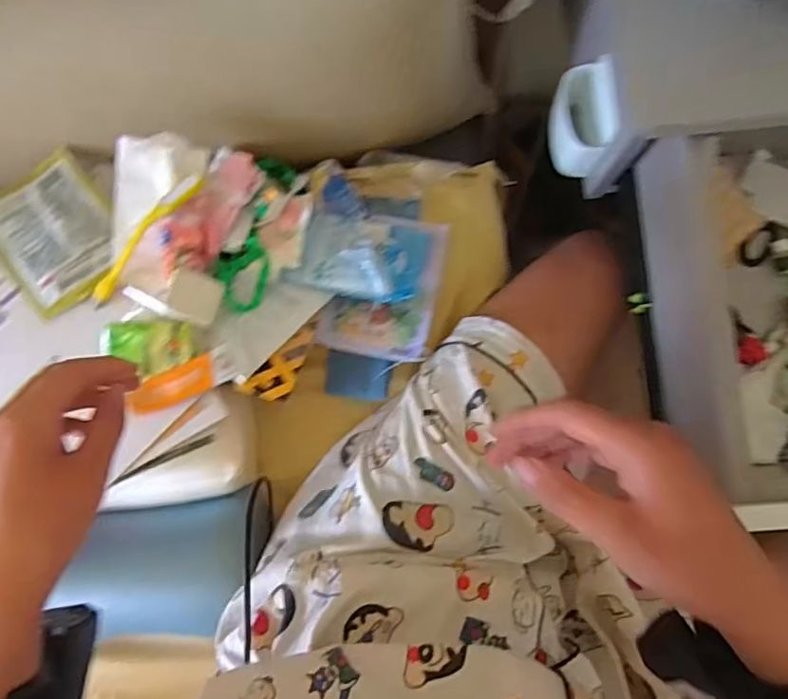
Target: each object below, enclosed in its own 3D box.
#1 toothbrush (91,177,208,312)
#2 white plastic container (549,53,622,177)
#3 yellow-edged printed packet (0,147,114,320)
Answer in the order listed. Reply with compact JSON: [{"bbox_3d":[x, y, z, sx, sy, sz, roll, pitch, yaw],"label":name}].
[{"bbox_3d":[-0.234,-0.104,0.544,0.023,0.009,0.154,44,99,8],"label":"toothbrush"},{"bbox_3d":[0.188,-0.227,0.583,0.040,0.097,0.083,-12,81,0],"label":"white plastic container"},{"bbox_3d":[-0.333,-0.113,0.569,0.112,0.019,0.151,-37,82,-4],"label":"yellow-edged printed packet"}]

